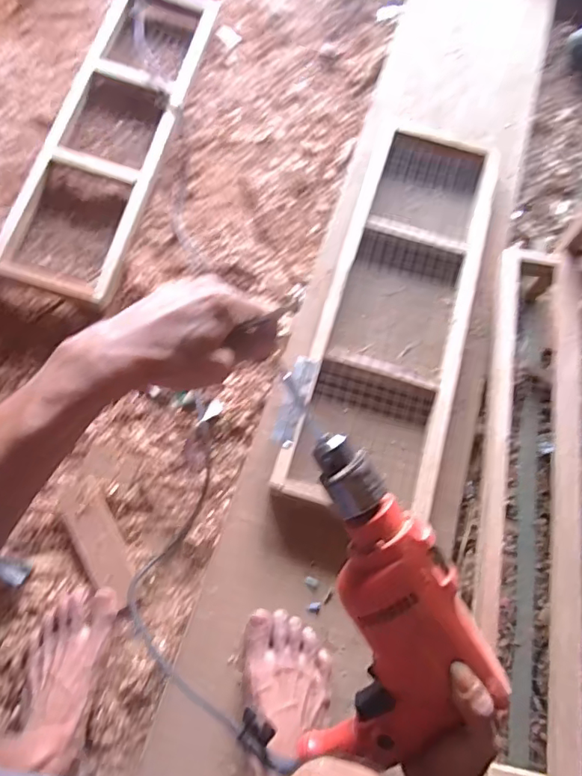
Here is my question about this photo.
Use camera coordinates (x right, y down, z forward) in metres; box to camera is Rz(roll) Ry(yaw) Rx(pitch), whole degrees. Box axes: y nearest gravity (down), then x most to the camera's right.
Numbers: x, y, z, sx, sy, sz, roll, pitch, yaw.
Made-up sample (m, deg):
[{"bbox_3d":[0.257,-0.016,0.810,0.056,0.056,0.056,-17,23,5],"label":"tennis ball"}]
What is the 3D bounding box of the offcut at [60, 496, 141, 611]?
[{"bbox_3d":[-0.231,0.202,0.648,0.051,0.014,0.136,-29,71,-13],"label":"offcut"}]

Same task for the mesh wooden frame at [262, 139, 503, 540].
[{"bbox_3d":[0.152,-0.122,0.747,0.199,0.042,0.627,17,68,5],"label":"mesh wooden frame"}]

